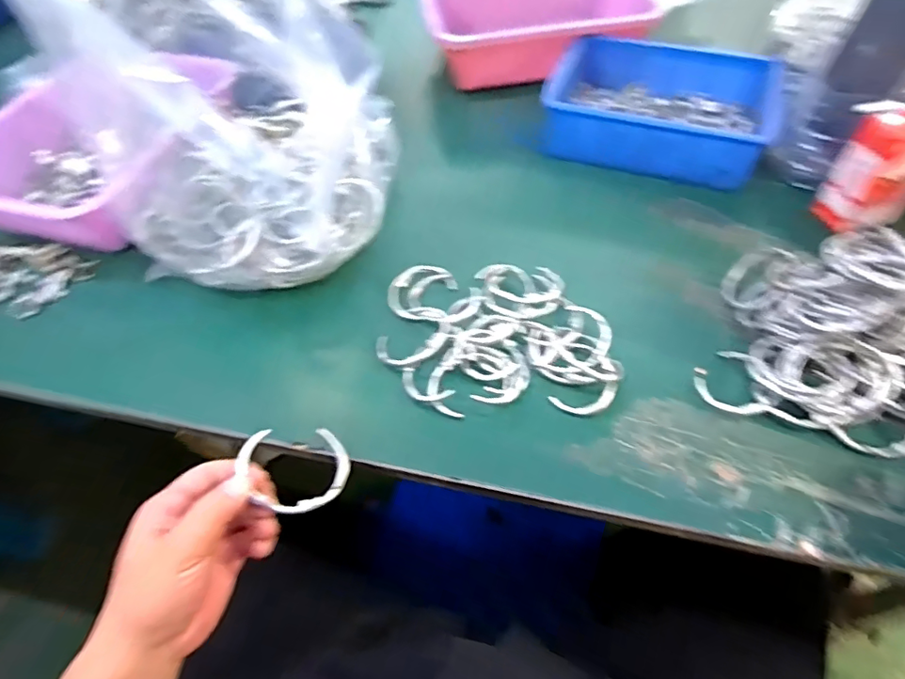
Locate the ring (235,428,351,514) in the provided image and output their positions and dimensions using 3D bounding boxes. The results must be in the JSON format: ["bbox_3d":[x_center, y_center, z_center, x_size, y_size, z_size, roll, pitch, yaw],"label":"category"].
[{"bbox_3d":[-0.100,0.083,0.347,0.062,0.005,0.056,-15,72,-35],"label":"ring"}]

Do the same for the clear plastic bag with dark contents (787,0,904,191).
[{"bbox_3d":[0.411,-0.251,0.544,0.060,0.187,0.080,-16,44,-30],"label":"clear plastic bag with dark contents"}]

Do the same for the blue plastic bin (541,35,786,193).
[{"bbox_3d":[0.245,-0.278,0.633,0.246,0.067,0.167,16,56,13],"label":"blue plastic bin"}]

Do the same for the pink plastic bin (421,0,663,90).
[{"bbox_3d":[0.121,-0.456,0.764,0.310,0.080,0.224,-4,54,-1],"label":"pink plastic bin"}]

